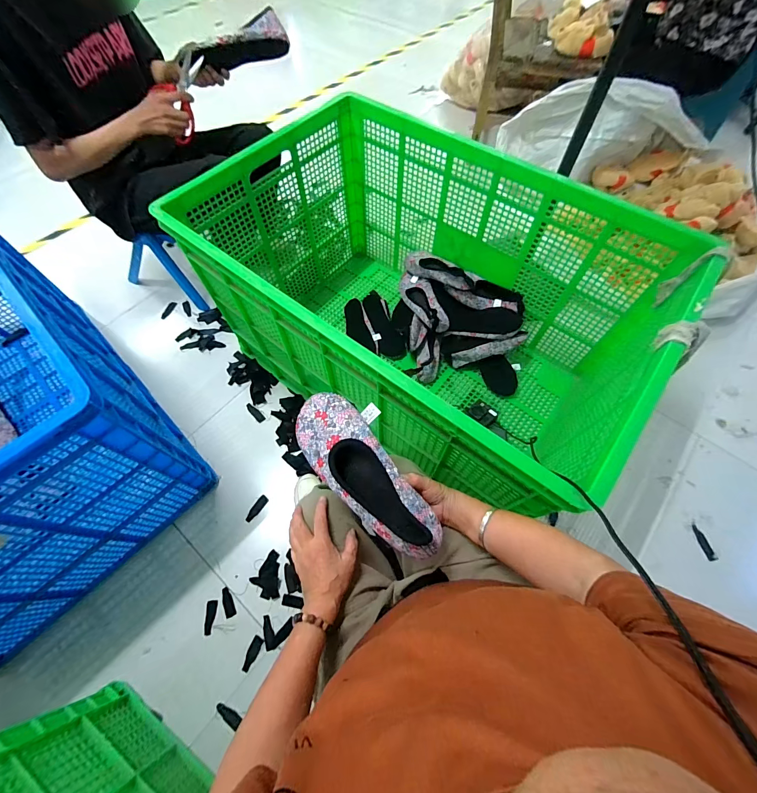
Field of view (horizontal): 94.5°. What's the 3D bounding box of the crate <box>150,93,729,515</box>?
[{"bbox_3d":[0.089,-0.254,0.970,1.032,0.538,0.691,36,68,17],"label":"crate"}]

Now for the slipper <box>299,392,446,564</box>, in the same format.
[{"bbox_3d":[-0.013,0.096,0.472,0.107,0.047,0.257,-36,72,-17],"label":"slipper"}]

